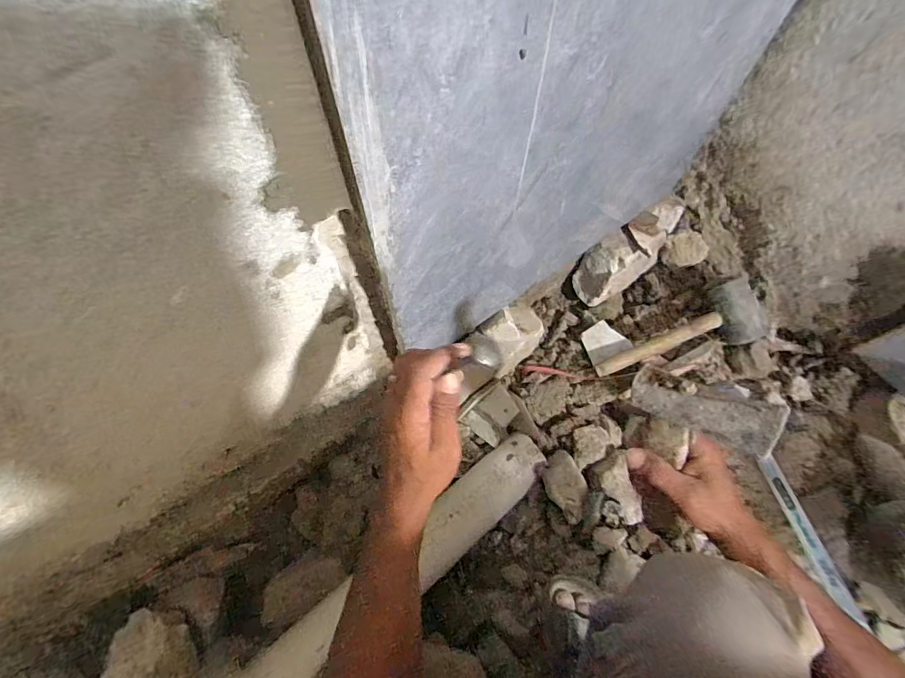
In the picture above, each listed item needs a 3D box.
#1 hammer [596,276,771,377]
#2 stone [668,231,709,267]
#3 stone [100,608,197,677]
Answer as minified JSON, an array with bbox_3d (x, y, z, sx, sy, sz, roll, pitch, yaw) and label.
[{"bbox_3d":[0.400,-0.008,0.749,0.311,0.084,0.096,-21,67,6],"label":"hammer"},{"bbox_3d":[0.456,-0.176,0.827,0.068,0.034,0.056,42,72,16],"label":"stone"},{"bbox_3d":[-0.423,0.450,0.579,0.128,0.056,0.139,-24,68,-11],"label":"stone"}]

